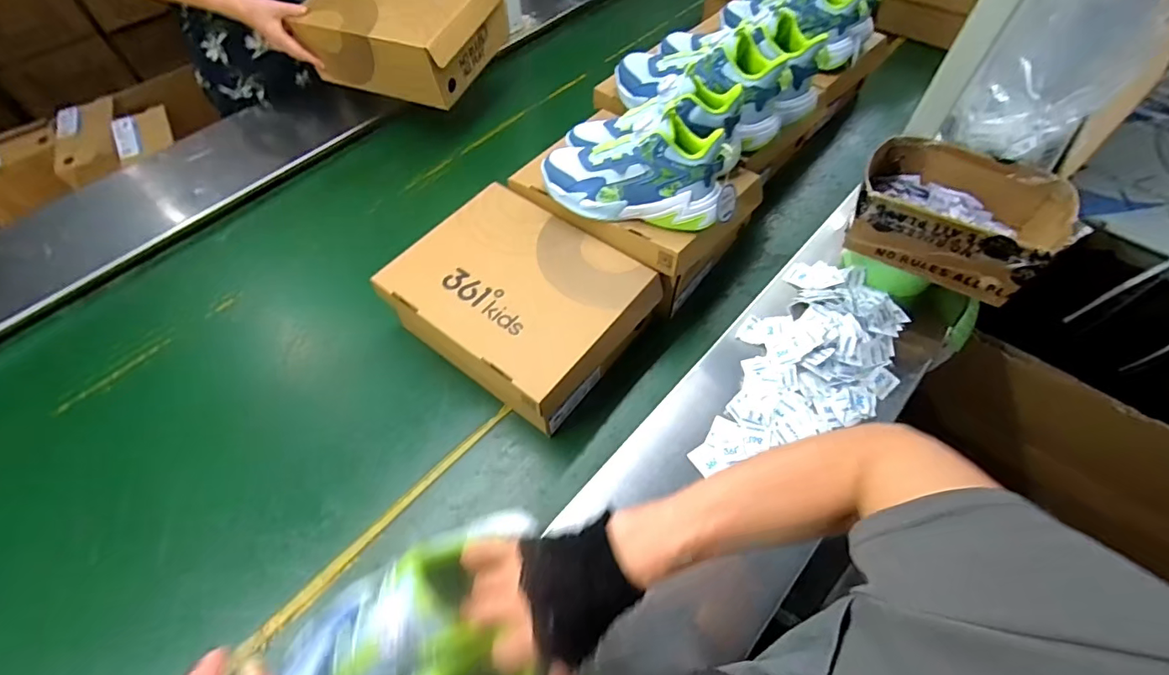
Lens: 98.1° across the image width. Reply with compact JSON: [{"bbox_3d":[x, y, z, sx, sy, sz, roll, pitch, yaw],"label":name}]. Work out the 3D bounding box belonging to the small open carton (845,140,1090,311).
[{"bbox_3d":[0.514,-0.179,0.707,0.238,0.092,0.192,29,64,17],"label":"small open carton"}]

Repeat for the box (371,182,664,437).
[{"bbox_3d":[-0.091,-0.040,0.710,0.297,0.128,0.248,32,65,19],"label":"box"}]

